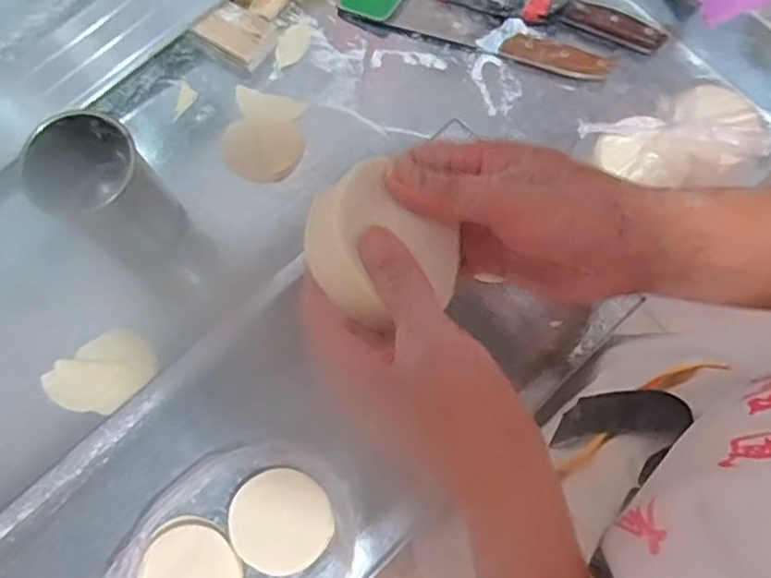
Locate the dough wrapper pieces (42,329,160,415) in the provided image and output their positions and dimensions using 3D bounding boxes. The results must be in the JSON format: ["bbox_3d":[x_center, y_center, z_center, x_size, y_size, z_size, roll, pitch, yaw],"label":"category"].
[{"bbox_3d":[-0.276,0.084,0.654,0.101,0.010,0.074,-32,77,-6],"label":"dough wrapper pieces"}]

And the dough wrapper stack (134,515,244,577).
[{"bbox_3d":[-0.168,0.249,0.581,0.087,0.020,0.088,24,75,-11],"label":"dough wrapper stack"}]

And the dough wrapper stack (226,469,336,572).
[{"bbox_3d":[-0.090,0.205,0.595,0.087,0.029,0.082,28,78,8],"label":"dough wrapper stack"}]

